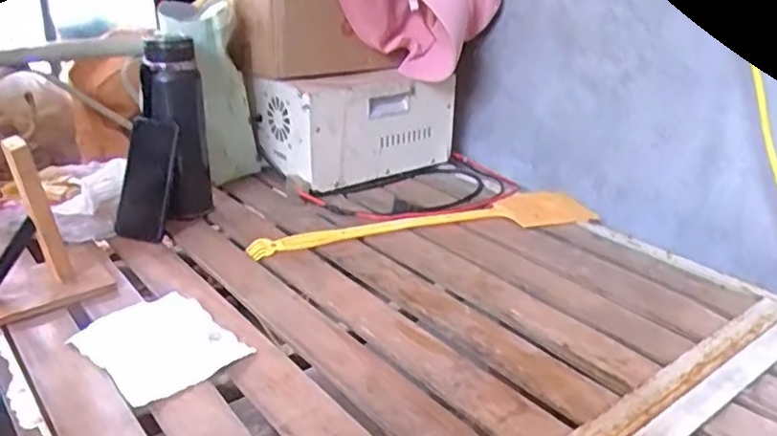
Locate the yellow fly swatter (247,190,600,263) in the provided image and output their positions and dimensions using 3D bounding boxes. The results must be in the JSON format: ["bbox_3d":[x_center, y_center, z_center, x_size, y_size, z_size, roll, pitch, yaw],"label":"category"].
[{"bbox_3d":[0.060,0.002,0.961,0.528,0.023,0.126,-7,23,-16],"label":"yellow fly swatter"}]

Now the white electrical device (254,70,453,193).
[{"bbox_3d":[-0.057,-0.158,1.134,0.306,0.186,0.175,-17,31,-35],"label":"white electrical device"}]

